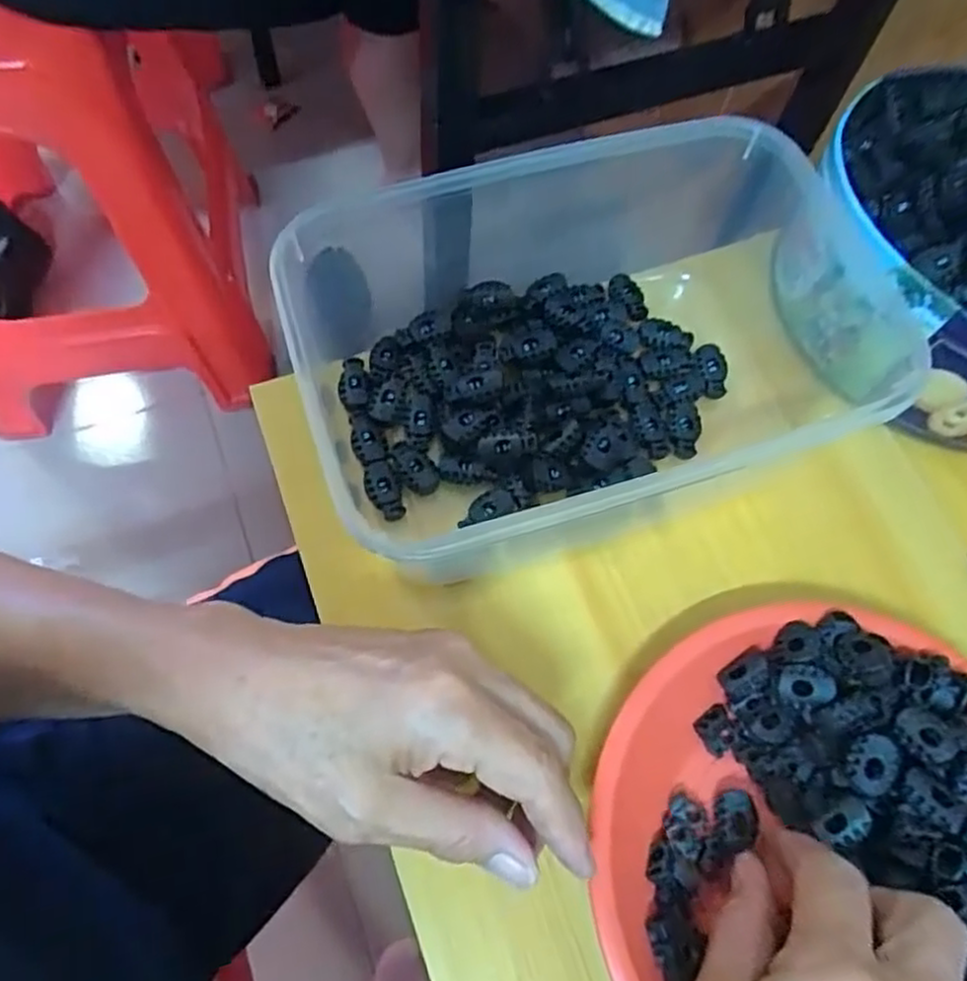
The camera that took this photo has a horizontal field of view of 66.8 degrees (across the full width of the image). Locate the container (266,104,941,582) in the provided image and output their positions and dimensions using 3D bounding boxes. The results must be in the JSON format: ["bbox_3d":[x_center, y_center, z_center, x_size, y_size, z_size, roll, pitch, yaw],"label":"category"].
[{"bbox_3d":[0.051,-0.077,0.348,0.274,0.088,0.158,-11,68,-8],"label":"container"}]

